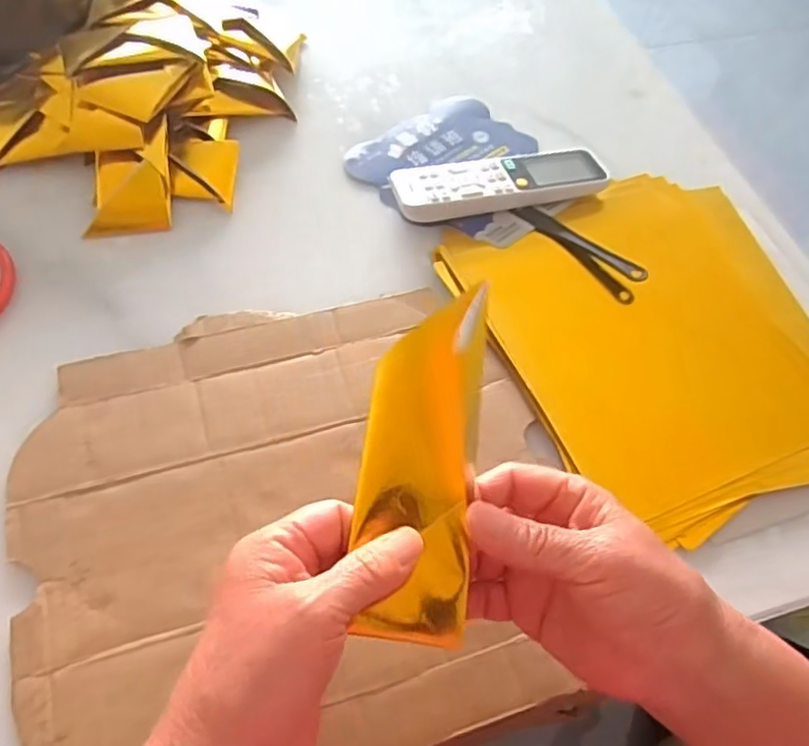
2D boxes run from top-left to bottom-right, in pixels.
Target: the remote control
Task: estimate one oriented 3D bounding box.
[{"bbox_3d":[0.078,-0.152,0.524,0.177,0.026,0.056,-14,59,-13],"label":"remote control"}]

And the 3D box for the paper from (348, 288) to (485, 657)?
[{"bbox_3d":[0.007,0.039,0.288,0.049,0.017,0.152,6,81,-1],"label":"paper"}]

